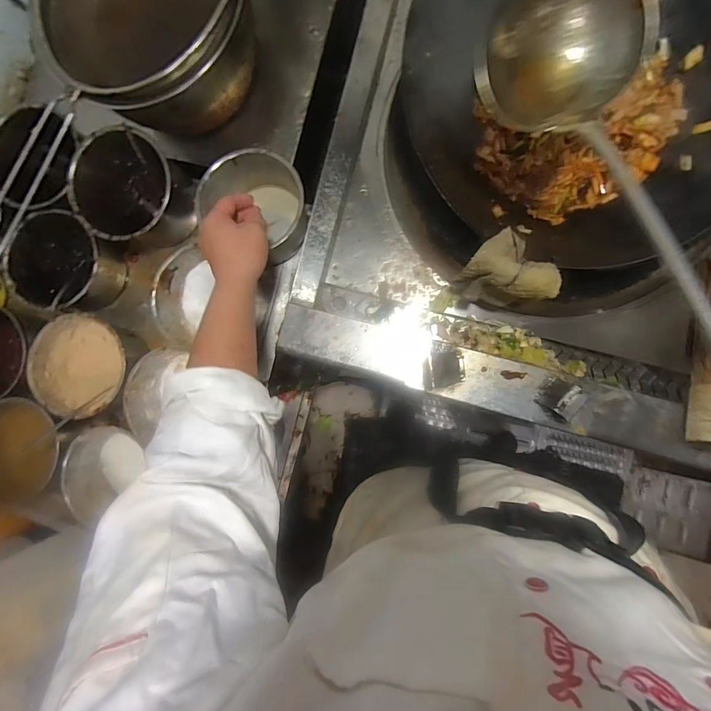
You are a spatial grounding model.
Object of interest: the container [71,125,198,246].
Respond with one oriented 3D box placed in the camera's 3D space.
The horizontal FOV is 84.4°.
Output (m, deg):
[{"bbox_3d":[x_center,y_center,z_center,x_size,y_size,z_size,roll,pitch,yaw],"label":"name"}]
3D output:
[{"bbox_3d":[-0.331,-0.244,0.609,0.140,0.116,0.148,23,91,6],"label":"container"}]

